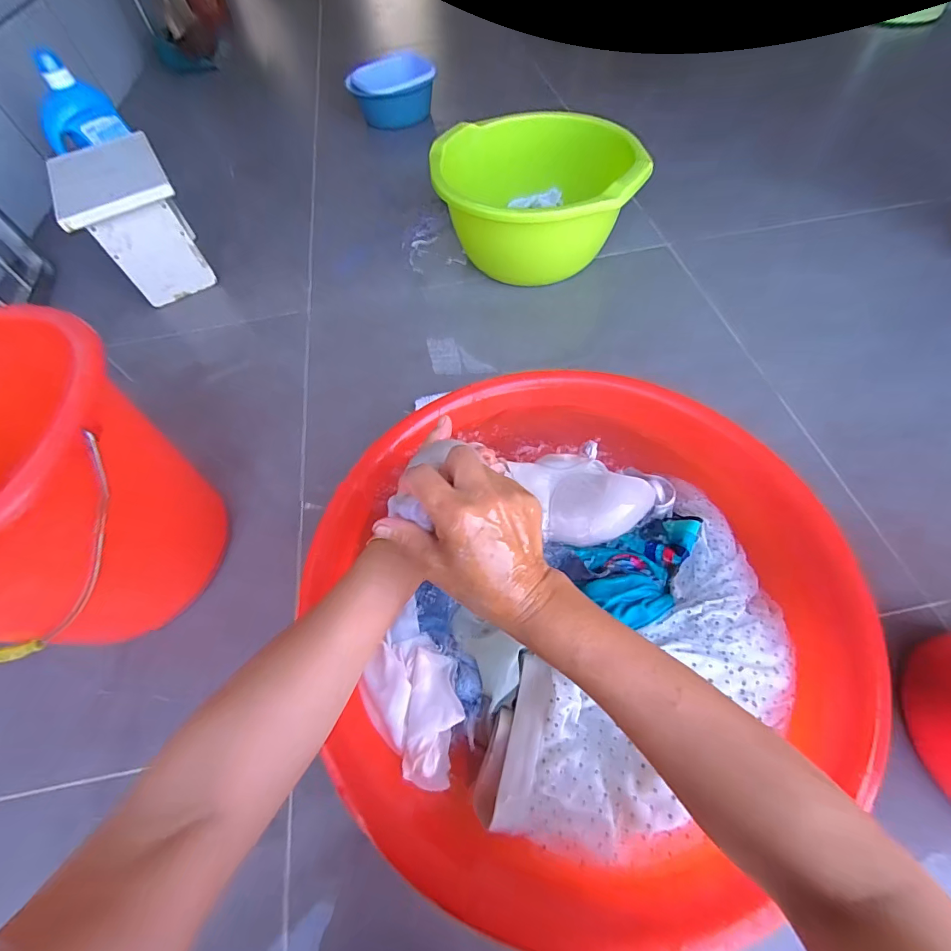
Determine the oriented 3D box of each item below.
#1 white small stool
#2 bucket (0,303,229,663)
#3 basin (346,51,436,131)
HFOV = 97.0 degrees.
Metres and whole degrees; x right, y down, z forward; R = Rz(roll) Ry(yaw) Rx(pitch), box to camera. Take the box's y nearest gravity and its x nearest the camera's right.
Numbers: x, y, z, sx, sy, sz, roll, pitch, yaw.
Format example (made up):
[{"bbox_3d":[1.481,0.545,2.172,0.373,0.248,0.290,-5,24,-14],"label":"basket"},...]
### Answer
[{"bbox_3d":[-0.735,-0.553,0.927,0.184,0.200,0.282,-29,63,-13],"label":"white small stool"},{"bbox_3d":[-0.519,0.039,0.480,0.339,0.286,0.340,-1,60,2],"label":"bucket"},{"bbox_3d":[-0.266,-1.234,1.351,0.255,0.113,0.255,-1,60,2],"label":"basin"}]

